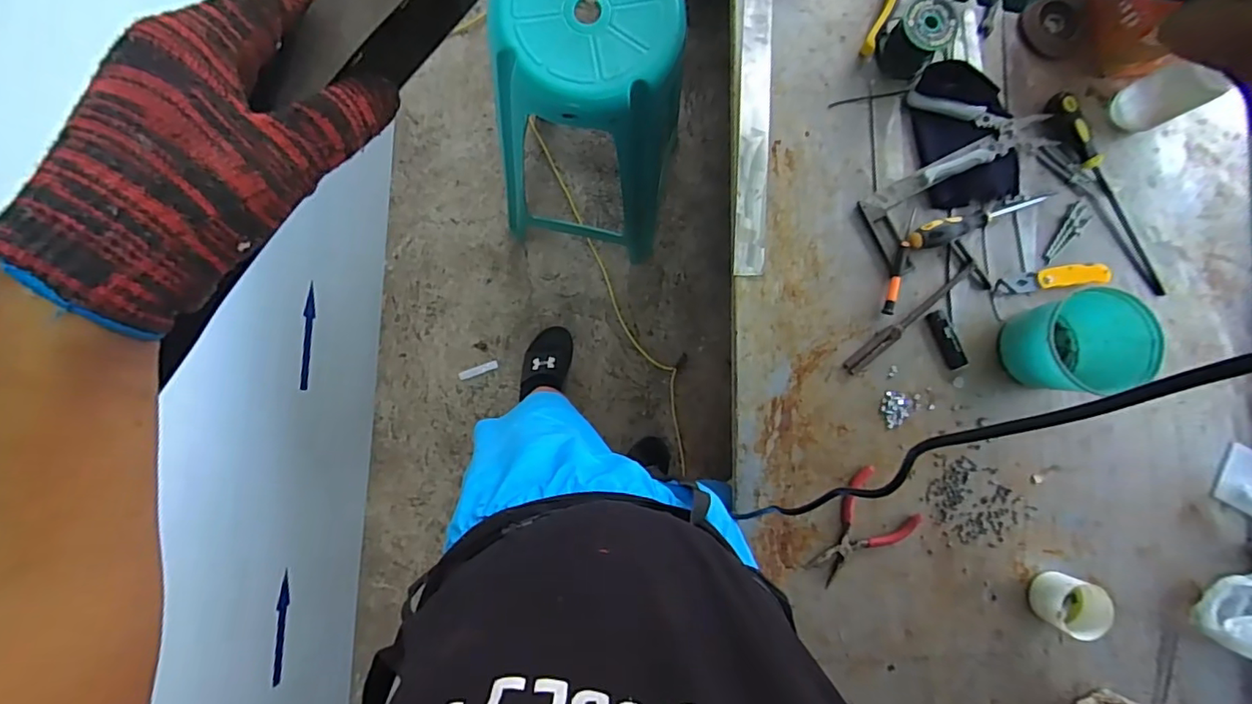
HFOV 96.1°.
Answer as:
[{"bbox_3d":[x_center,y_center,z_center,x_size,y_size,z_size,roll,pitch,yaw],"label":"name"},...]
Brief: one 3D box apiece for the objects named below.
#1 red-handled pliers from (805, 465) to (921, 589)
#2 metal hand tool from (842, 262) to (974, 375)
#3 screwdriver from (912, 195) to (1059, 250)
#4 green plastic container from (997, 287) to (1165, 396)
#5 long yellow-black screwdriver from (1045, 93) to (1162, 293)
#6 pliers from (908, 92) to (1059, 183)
[{"bbox_3d":[0.288,0.224,0.708,0.144,0.008,0.097,-40,88,-4],"label":"red-handled pliers"},{"bbox_3d":[0.371,-0.044,0.736,0.211,0.010,0.023,-38,88,-4],"label":"metal hand tool"},{"bbox_3d":[0.463,-0.173,0.724,0.201,0.036,0.031,-17,87,-2],"label":"screwdriver"},{"bbox_3d":[0.536,-0.011,0.681,0.111,0.118,0.123,-3,86,-2],"label":"green plastic container"},{"bbox_3d":[0.645,-0.213,0.751,0.038,0.025,0.296,-28,87,-3],"label":"long yellow-black screwdriver"},{"bbox_3d":[0.473,-0.291,0.742,0.179,0.021,0.122,-6,86,-2],"label":"pliers"}]

